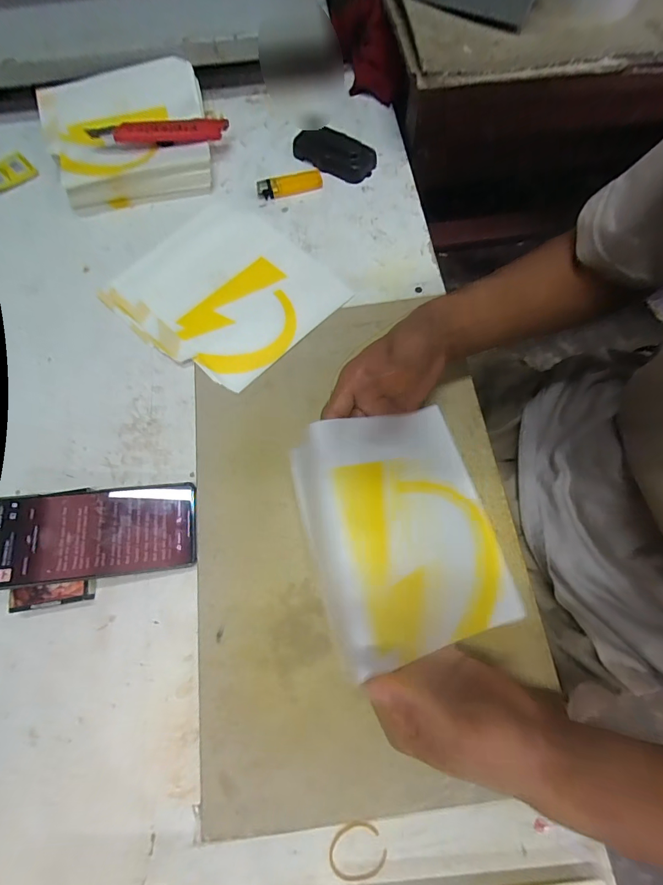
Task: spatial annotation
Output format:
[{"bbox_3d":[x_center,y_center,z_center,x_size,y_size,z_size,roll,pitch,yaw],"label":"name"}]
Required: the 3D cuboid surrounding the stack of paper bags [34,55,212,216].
[{"bbox_3d":[-0.252,-0.374,0.472,0.190,0.071,0.158,-16,71,-3],"label":"stack of paper bags"}]

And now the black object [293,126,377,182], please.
[{"bbox_3d":[0.002,-0.368,0.486,0.104,0.026,0.055,26,74,11],"label":"black object"}]

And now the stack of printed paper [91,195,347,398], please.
[{"bbox_3d":[-0.126,-0.174,0.428,0.227,0.011,0.194,42,78,15],"label":"stack of printed paper"}]

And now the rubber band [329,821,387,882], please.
[{"bbox_3d":[0.018,0.291,0.271,0.039,0.004,0.034,-23,71,-5],"label":"rubber band"}]

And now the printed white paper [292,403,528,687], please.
[{"bbox_3d":[0.052,0.060,0.282,0.138,0.013,0.167,-9,74,-18],"label":"printed white paper"}]

